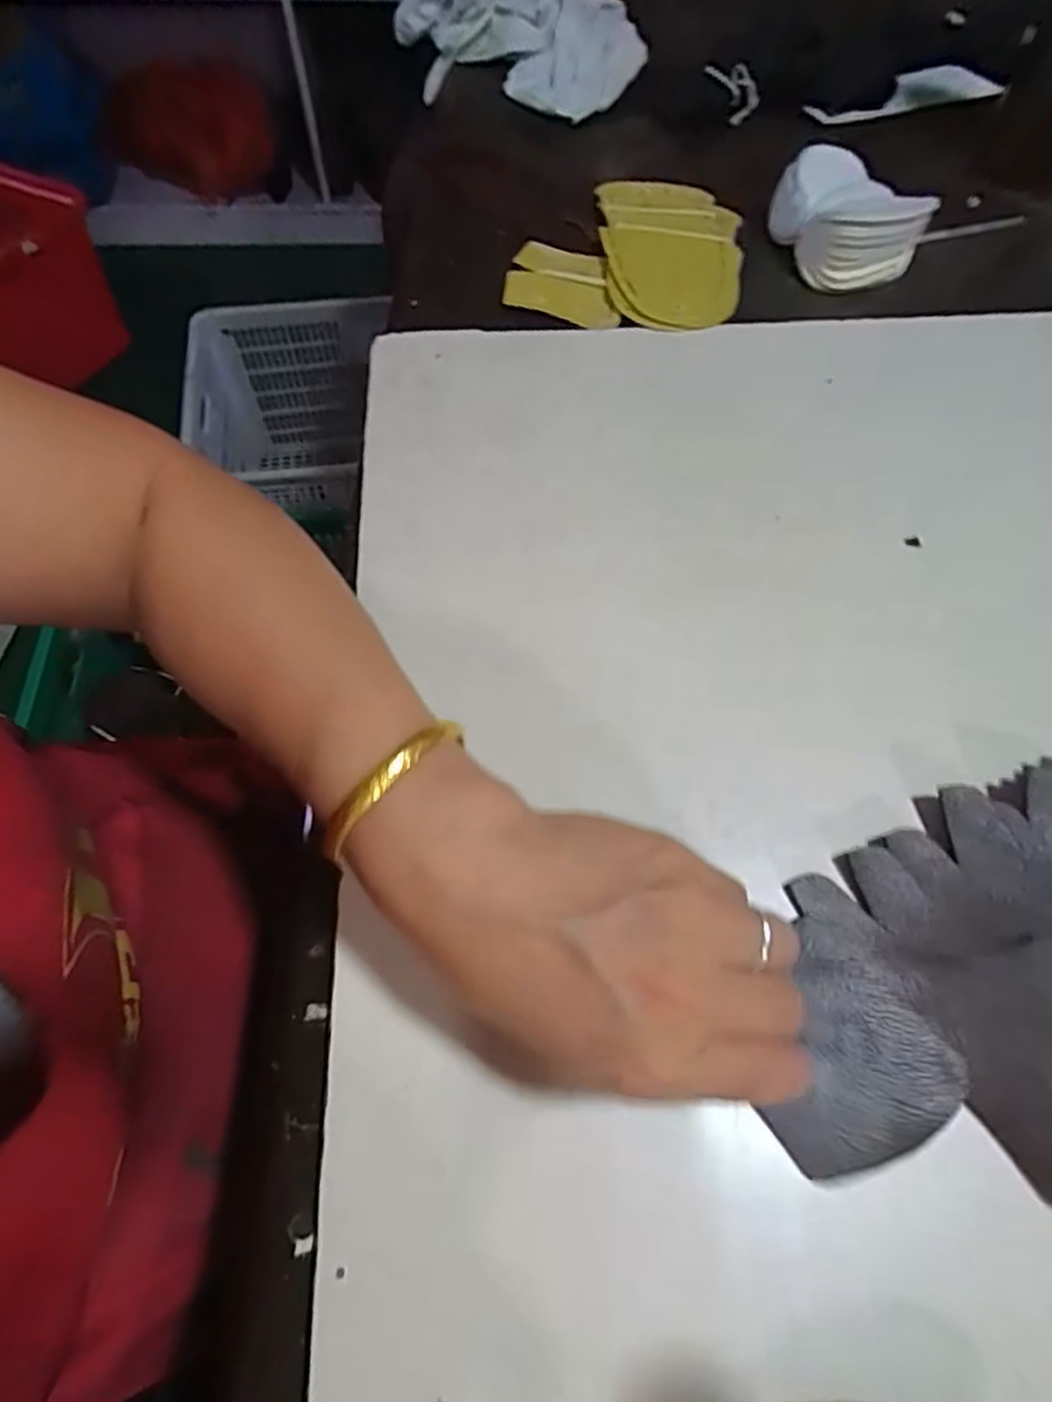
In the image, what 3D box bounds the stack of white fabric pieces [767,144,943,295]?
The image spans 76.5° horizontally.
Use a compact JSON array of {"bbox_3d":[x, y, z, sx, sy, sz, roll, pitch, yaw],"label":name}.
[{"bbox_3d":[0.232,-0.358,0.492,0.088,0.044,0.101,-34,67,-18],"label":"stack of white fabric pieces"}]

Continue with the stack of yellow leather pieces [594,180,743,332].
[{"bbox_3d":[0.110,-0.328,0.490,0.106,0.021,0.159,-1,62,-2],"label":"stack of yellow leather pieces"}]

